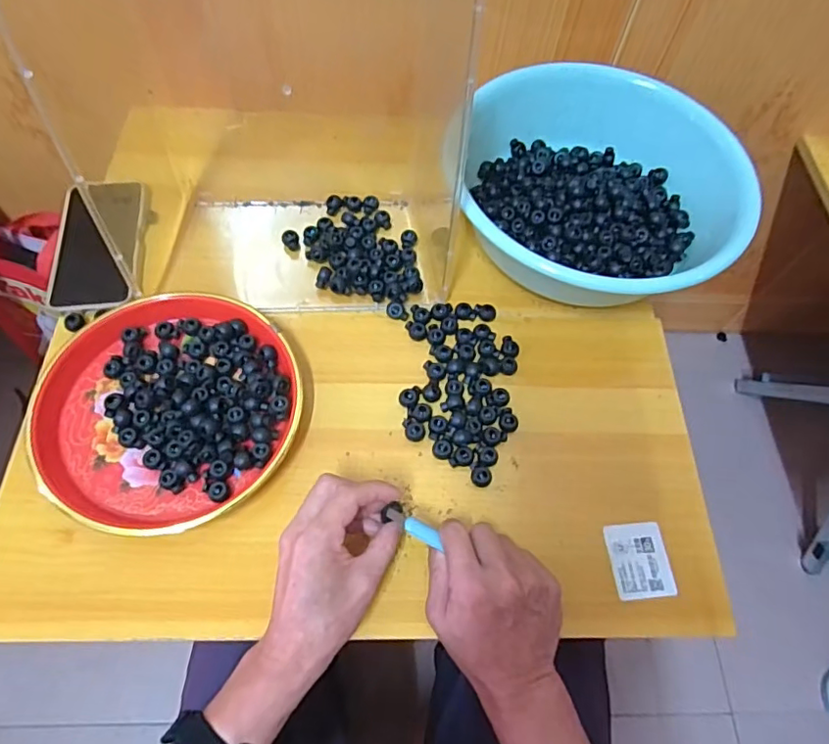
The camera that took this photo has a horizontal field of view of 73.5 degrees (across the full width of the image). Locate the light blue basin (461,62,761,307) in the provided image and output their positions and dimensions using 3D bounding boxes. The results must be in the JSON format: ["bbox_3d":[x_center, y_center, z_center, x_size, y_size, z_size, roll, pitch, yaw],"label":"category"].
[{"bbox_3d":[0.186,-0.188,0.577,0.272,0.099,0.231,14,63,3],"label":"light blue basin"}]

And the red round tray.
[{"bbox_3d":[-0.212,0.029,0.490,0.214,0.031,0.210,1,63,-3],"label":"red round tray"}]

